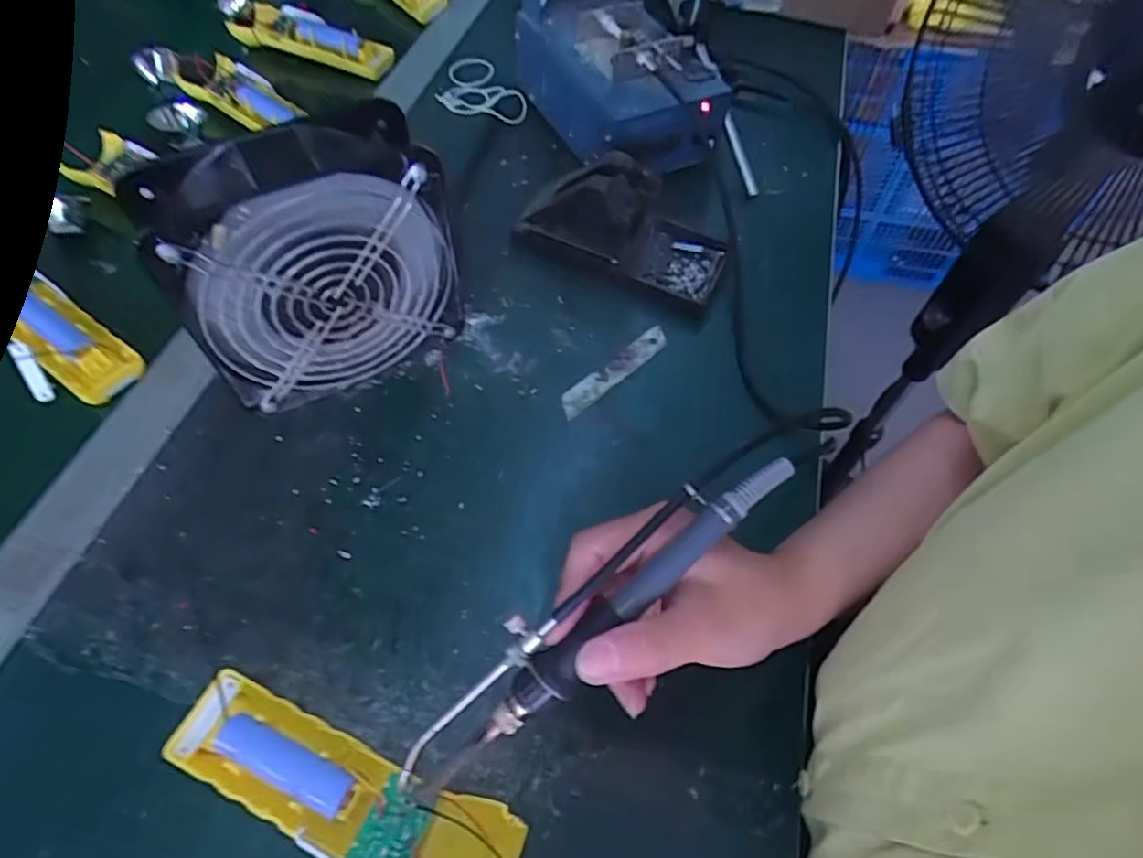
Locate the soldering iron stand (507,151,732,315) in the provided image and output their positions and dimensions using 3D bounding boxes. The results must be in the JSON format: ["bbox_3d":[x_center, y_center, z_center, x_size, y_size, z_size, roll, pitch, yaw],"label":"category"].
[{"bbox_3d":[0.039,-0.153,0.465,0.156,0.073,0.076,19,58,10],"label":"soldering iron stand"}]

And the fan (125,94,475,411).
[{"bbox_3d":[-0.144,-0.090,0.366,0.146,0.152,0.055,-24,61,-17],"label":"fan"}]

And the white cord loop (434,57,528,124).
[{"bbox_3d":[-0.091,-0.317,0.591,0.069,0.013,0.113,-27,62,-20],"label":"white cord loop"}]

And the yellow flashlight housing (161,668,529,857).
[{"bbox_3d":[-0.101,0.157,0.276,0.163,0.016,0.042,19,57,12],"label":"yellow flashlight housing"}]

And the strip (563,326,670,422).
[{"bbox_3d":[0.030,-0.040,0.433,0.097,0.004,0.017,-38,74,-22],"label":"strip"}]

